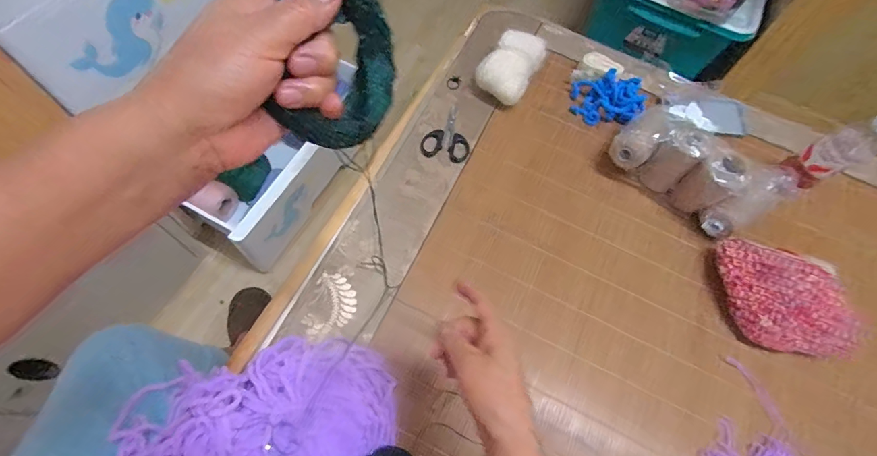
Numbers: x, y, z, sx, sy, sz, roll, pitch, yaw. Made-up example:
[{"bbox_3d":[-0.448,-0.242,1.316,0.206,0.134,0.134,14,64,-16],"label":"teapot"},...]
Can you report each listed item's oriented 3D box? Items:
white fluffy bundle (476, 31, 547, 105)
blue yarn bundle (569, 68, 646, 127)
[{"bbox_3d":[0.121,-0.269,0.709,0.080,0.076,0.118,33,68,11],"label":"white fluffy bundle"},{"bbox_3d":[0.297,-0.224,0.717,0.129,0.048,0.087,-6,66,-6],"label":"blue yarn bundle"}]

